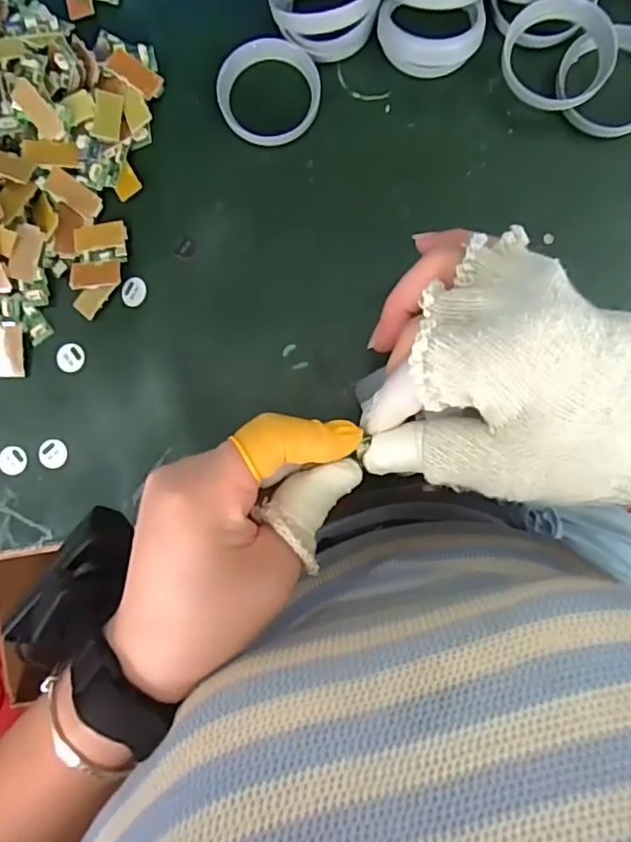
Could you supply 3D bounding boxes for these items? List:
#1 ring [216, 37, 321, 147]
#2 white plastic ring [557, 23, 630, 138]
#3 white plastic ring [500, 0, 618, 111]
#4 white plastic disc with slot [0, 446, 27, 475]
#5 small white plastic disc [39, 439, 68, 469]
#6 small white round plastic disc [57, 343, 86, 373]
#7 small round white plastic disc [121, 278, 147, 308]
[{"bbox_3d":[-0.027,-0.193,0.341,0.059,0.009,0.059,0,87,4],"label":"ring"},{"bbox_3d":[0.167,-0.191,0.326,0.056,0.014,0.055,0,87,4],"label":"white plastic ring"},{"bbox_3d":[0.134,-0.203,0.324,0.057,0.012,0.057,2,102,10],"label":"white plastic ring"},{"bbox_3d":[-0.180,0.024,0.345,0.015,0.004,0.017,2,87,4],"label":"white plastic disc with slot"},{"bbox_3d":[-0.156,0.020,0.345,0.016,0.004,0.017,0,87,4],"label":"small white plastic disc"},{"bbox_3d":[-0.147,-0.038,0.347,0.016,0.004,0.017,0,87,4],"label":"small white round plastic disc"},{"bbox_3d":[-0.107,-0.076,0.339,0.015,0.004,0.017,26,89,4],"label":"small round white plastic disc"}]

